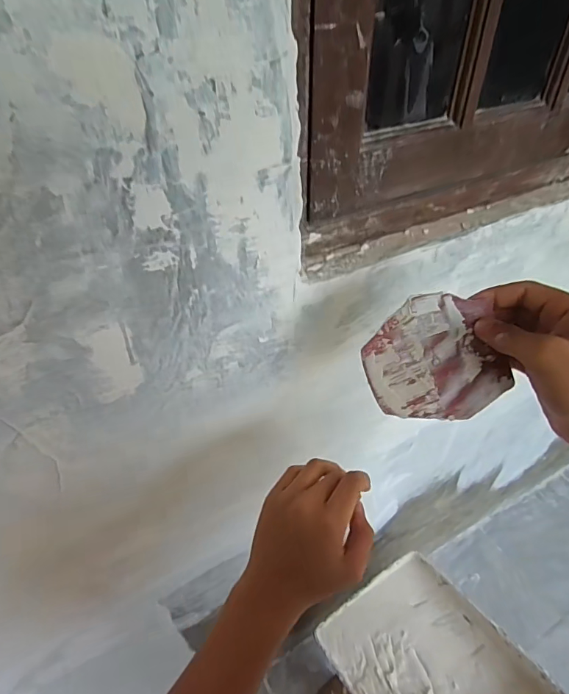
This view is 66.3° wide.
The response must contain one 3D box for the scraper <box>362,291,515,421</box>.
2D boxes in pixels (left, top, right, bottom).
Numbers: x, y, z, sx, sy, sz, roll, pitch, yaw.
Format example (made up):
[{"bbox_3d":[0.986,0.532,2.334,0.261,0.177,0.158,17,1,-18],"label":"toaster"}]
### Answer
[{"bbox_3d":[0.114,0.011,0.337,0.097,0.096,0.004,-21,6,12],"label":"scraper"}]

